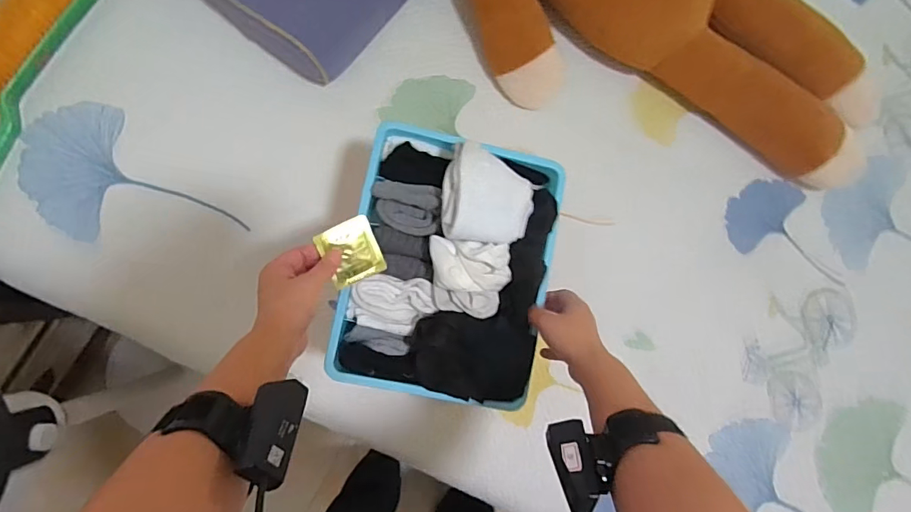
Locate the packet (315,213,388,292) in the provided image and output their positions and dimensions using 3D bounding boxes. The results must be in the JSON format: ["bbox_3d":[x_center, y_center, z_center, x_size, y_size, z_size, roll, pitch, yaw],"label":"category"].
[{"bbox_3d":[-0.113,-0.004,0.513,0.059,0.008,0.066,-24,102,-11],"label":"packet"}]

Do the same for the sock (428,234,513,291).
[{"bbox_3d":[0.018,0.011,0.527,0.093,0.027,0.058,7,85,-8],"label":"sock"}]

